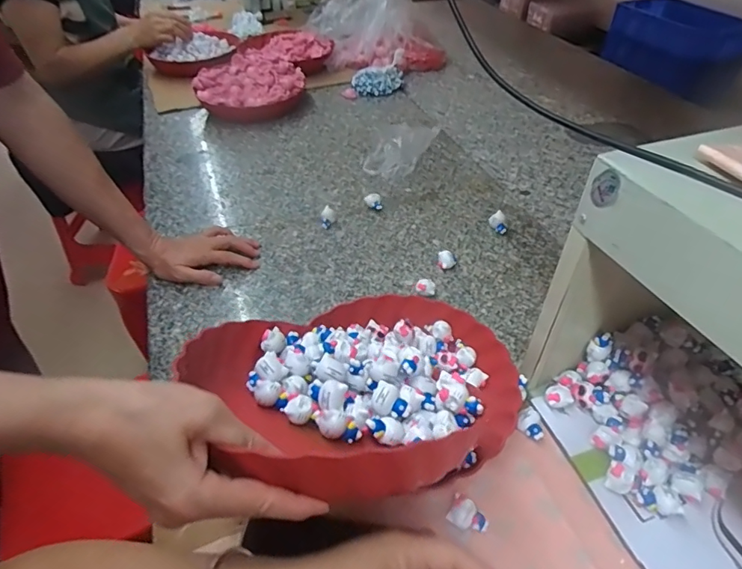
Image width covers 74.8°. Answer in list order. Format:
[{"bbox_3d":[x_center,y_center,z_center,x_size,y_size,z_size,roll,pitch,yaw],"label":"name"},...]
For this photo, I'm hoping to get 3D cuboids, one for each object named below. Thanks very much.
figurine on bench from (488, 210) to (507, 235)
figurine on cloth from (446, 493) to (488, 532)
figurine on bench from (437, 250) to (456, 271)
[{"bbox_3d":[0.204,-0.099,0.779,0.021,0.026,0.033,-9,44,-7],"label":"figurine on bench"},{"bbox_3d":[0.088,0.208,0.434,0.034,0.013,0.026,20,48,22],"label":"figurine on cloth"},{"bbox_3d":[0.111,-0.033,0.713,0.027,0.022,0.028,4,44,7],"label":"figurine on bench"}]

